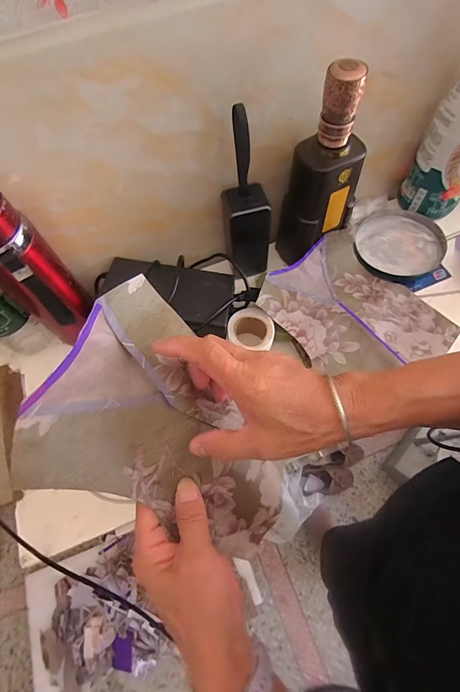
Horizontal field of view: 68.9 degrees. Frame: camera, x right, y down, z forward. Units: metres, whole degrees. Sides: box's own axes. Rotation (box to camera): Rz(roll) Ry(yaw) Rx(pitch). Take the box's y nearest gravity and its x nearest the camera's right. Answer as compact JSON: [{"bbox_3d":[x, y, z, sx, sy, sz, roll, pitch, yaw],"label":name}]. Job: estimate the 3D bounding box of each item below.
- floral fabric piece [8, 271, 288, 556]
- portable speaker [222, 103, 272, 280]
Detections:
[{"bbox_3d":[-0.031,0.063,0.288,0.227,0.030,0.167,34,62,-21],"label":"floral fabric piece"},{"bbox_3d":[0.020,-0.177,0.411,0.059,0.179,0.065,-3,64,2],"label":"portable speaker"}]

